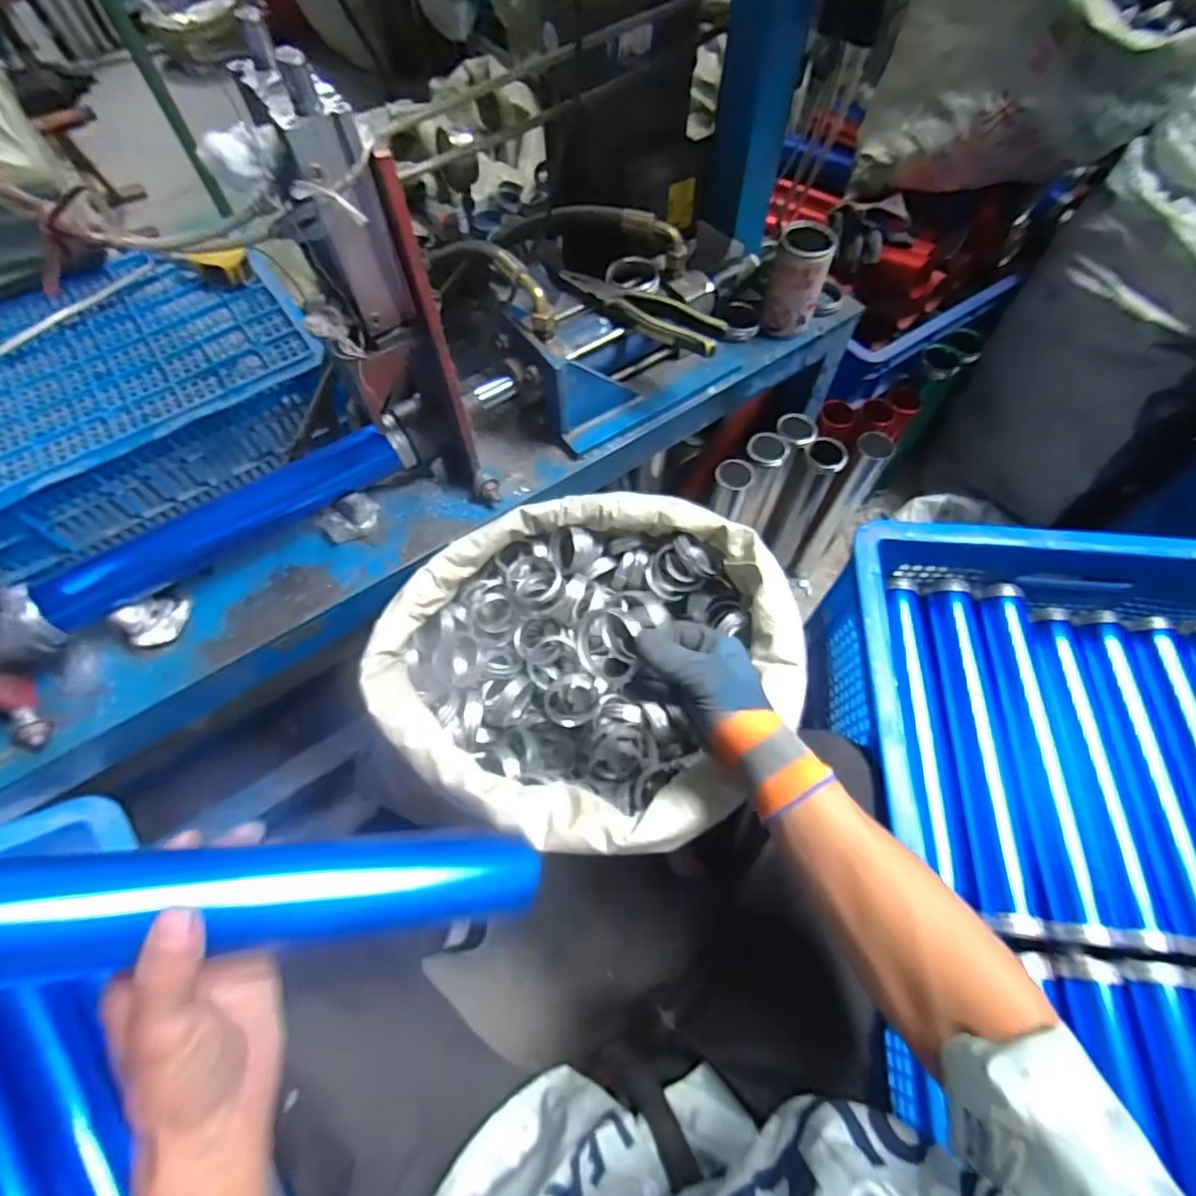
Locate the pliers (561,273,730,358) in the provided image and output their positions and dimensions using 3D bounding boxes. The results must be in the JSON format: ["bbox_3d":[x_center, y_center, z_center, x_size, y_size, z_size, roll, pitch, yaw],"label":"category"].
[{"bbox_3d":[0.044,-0.313,0.622,0.192,0.021,0.047,24,66,14],"label":"pliers"}]

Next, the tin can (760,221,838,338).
[{"bbox_3d":[0.245,-0.391,0.708,0.064,0.109,0.063,16,64,10],"label":"tin can"}]

